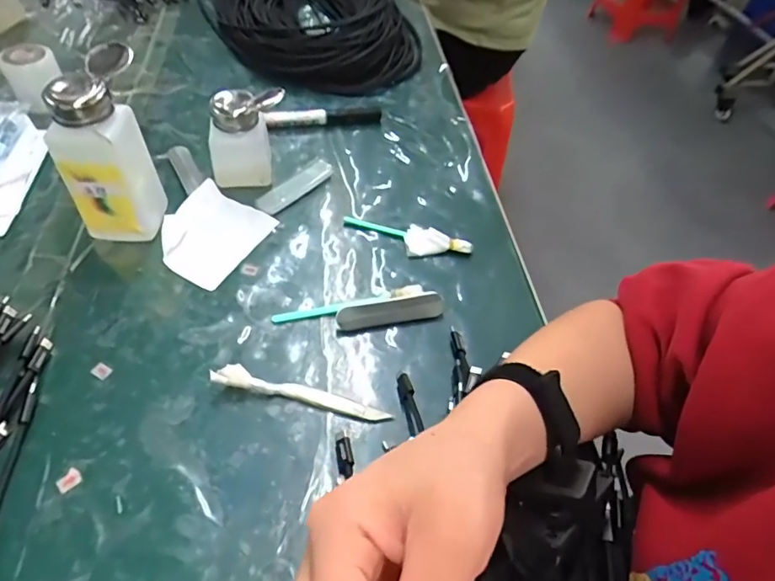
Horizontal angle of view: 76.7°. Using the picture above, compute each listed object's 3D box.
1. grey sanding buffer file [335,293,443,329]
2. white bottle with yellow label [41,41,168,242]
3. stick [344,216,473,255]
[{"bbox_3d":[0.002,0.016,0.386,0.083,0.011,0.020,-10,97,-15],"label":"grey sanding buffer file"},{"bbox_3d":[-0.214,-0.101,0.381,0.048,0.126,0.062,8,51,0],"label":"white bottle with yellow label"},{"bbox_3d":[0.017,-0.049,0.436,0.115,0.012,0.025,17,52,7],"label":"stick"}]

